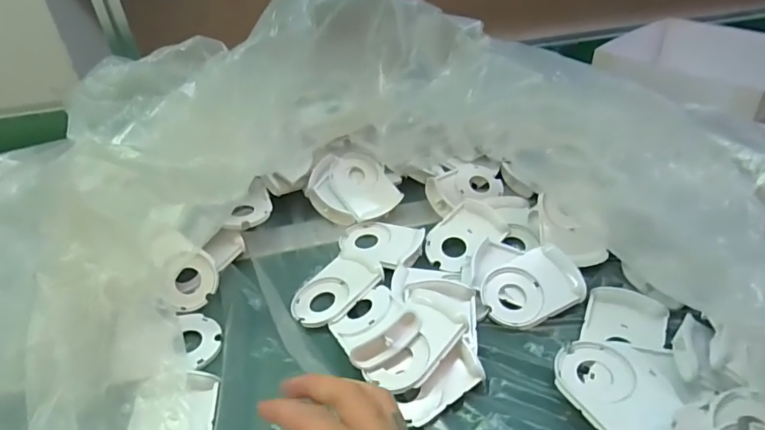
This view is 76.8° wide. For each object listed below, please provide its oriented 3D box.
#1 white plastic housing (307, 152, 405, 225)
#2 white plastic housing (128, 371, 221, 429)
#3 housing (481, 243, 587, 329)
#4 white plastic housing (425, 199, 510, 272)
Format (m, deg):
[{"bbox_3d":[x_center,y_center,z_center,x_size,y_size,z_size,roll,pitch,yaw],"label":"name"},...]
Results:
[{"bbox_3d":[-0.033,-0.027,0.522,0.089,0.026,0.083,-14,65,-9],"label":"white plastic housing"},{"bbox_3d":[-0.144,0.141,0.323,0.054,0.009,0.076,-2,38,1],"label":"white plastic housing"},{"bbox_3d":[0.125,0.061,0.406,0.080,0.010,0.057,-27,60,-8],"label":"housing"},{"bbox_3d":[0.079,0.019,0.462,0.078,0.022,0.056,-32,47,-32],"label":"white plastic housing"}]

